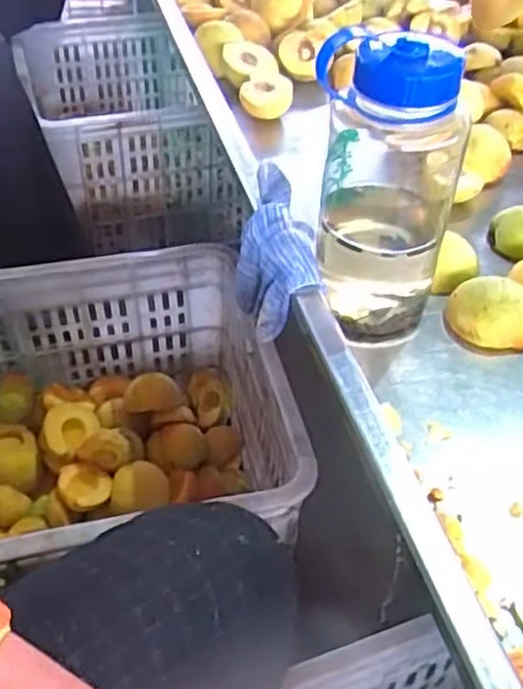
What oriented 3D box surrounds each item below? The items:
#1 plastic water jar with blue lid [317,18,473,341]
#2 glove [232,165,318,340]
[{"bbox_3d":[0.085,-0.103,0.496,0.093,0.210,0.093,16,47,11],"label":"plastic water jar with blue lid"},{"bbox_3d":[0.011,-0.069,0.577,0.062,0.077,0.139,2,46,-2],"label":"glove"}]

